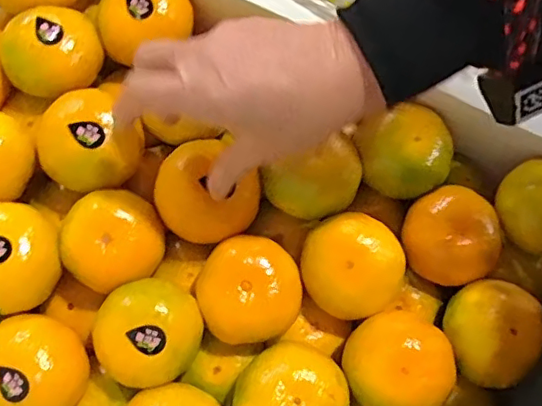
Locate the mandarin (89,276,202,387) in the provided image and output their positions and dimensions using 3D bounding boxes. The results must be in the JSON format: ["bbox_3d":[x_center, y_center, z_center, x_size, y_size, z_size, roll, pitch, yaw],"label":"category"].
[{"bbox_3d":[-0.075,0.082,0.352,0.060,0.044,0.063,0,74,1],"label":"mandarin"}]

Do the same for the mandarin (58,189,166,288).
[{"bbox_3d":[-0.102,0.026,0.367,0.061,0.046,0.059,0,74,1],"label":"mandarin"}]

